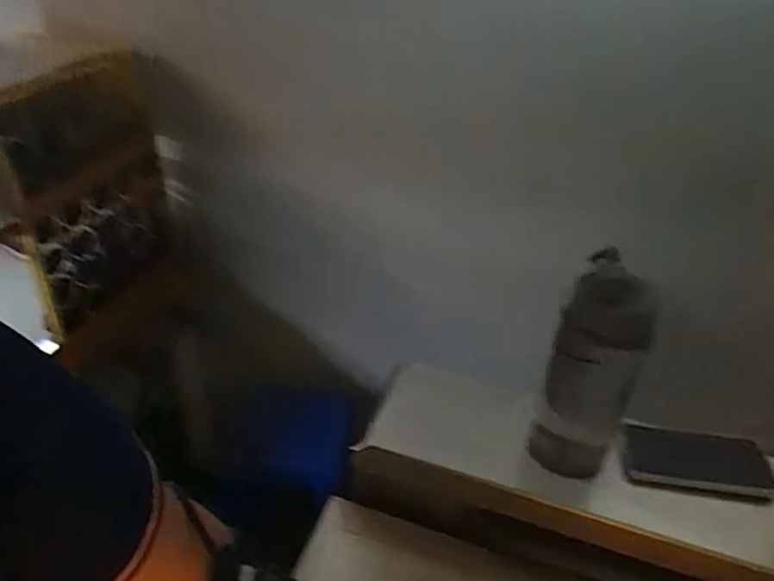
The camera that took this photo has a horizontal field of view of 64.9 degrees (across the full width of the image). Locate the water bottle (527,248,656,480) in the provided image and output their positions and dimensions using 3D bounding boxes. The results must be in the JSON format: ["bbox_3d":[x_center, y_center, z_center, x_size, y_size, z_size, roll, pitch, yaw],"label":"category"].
[{"bbox_3d":[0.216,0.089,0.651,0.090,0.245,0.091,21,39,23],"label":"water bottle"}]

